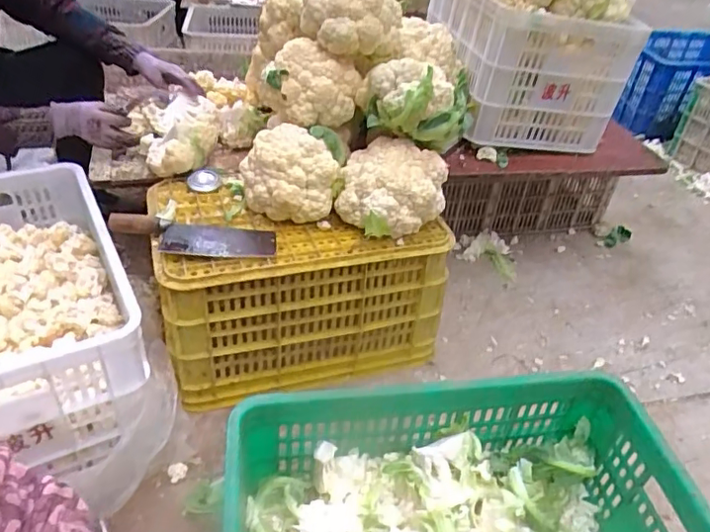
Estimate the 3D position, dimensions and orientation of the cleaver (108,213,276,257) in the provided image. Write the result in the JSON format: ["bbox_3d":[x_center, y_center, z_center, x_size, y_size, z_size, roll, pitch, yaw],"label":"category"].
[{"bbox_3d":[-0.268,-0.046,0.912,0.269,0.031,0.079,3,39,-4],"label":"cleaver"}]

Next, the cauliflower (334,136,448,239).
[{"bbox_3d":[0.066,-0.139,0.993,0.187,0.111,0.159,9,39,3],"label":"cauliflower"}]

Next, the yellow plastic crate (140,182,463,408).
[{"bbox_3d":[-0.122,0.014,1.088,0.504,0.269,0.344,-11,42,-20],"label":"yellow plastic crate"}]

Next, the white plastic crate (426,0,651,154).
[{"bbox_3d":[0.391,-0.498,1.360,0.342,0.277,0.389,-5,40,-13],"label":"white plastic crate"}]

